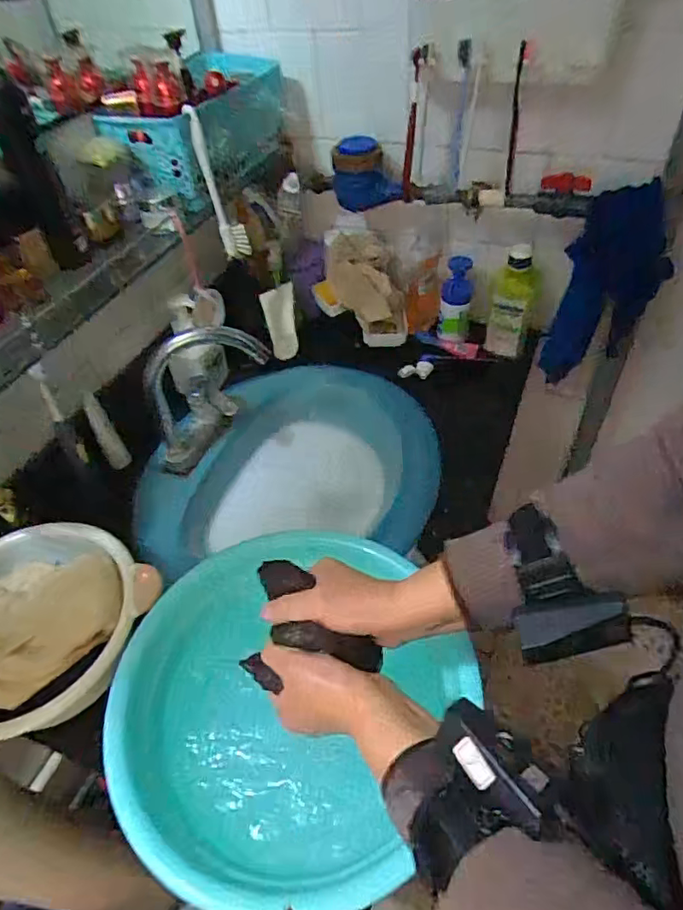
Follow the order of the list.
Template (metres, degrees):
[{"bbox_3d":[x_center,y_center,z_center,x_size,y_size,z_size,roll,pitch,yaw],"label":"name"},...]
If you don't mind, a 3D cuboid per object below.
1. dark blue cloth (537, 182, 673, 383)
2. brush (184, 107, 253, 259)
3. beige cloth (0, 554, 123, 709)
[{"bbox_3d":[0.431,-0.273,0.912,0.155,0.318,0.065,-5,46,0],"label":"dark blue cloth"},{"bbox_3d":[-0.165,-0.367,0.768,0.048,0.195,0.026,-10,46,-5],"label":"brush"},{"bbox_3d":[-0.332,0.168,0.597,0.181,0.052,0.146,-37,54,-27],"label":"beige cloth"}]

